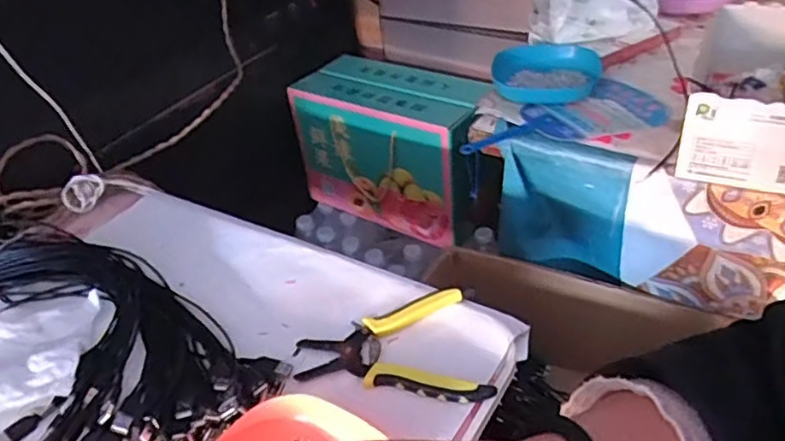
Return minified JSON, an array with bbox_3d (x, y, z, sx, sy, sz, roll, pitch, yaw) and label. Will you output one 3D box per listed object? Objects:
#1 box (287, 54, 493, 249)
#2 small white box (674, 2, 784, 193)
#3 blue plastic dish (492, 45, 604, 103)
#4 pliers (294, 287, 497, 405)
[{"bbox_3d":[0.007,-0.131,1.100,0.324,0.230,0.156,21,46,30],"label":"box"},{"bbox_3d":[0.407,-0.150,0.683,0.127,0.094,0.278,15,43,25],"label":"small white box"},{"bbox_3d":[0.201,-0.192,0.813,0.138,0.029,0.128,-4,39,3],"label":"blue plastic dish"},{"bbox_3d":[0.007,0.100,0.529,0.162,0.015,0.108,5,40,14],"label":"pliers"}]

